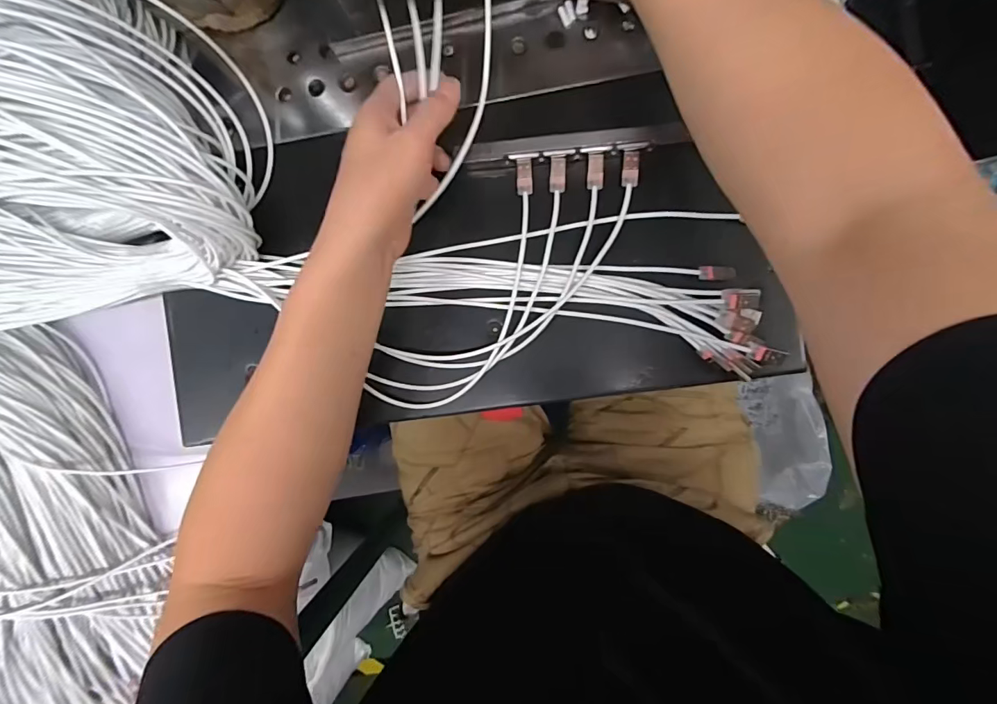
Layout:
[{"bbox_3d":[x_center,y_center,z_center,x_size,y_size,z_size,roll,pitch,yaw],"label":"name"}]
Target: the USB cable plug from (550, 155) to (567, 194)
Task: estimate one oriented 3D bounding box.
[{"bbox_3d":[0.048,-0.144,0.358,0.013,0.004,0.029,2,91,6],"label":"USB cable plug"}]

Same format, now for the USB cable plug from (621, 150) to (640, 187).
[{"bbox_3d":[0.105,-0.146,0.351,0.013,0.004,0.027,3,92,6],"label":"USB cable plug"}]

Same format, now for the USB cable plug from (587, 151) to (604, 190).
[{"bbox_3d":[0.078,-0.146,0.355,0.013,0.004,0.029,2,91,6],"label":"USB cable plug"}]

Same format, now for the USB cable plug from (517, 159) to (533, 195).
[{"bbox_3d":[0.022,-0.143,0.361,0.013,0.004,0.028,1,91,6],"label":"USB cable plug"}]

